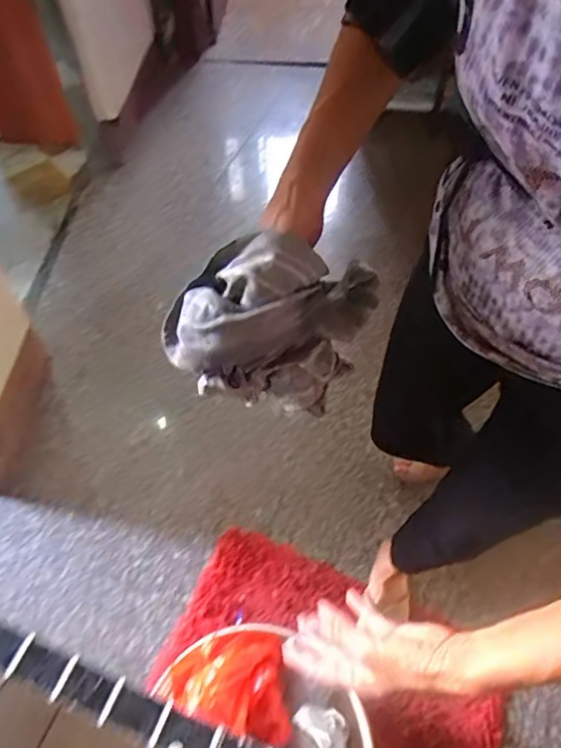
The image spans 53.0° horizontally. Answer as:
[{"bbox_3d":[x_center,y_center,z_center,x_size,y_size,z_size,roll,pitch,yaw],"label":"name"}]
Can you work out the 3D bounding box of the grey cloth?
[{"bbox_3d":[-0.009,-0.027,0.462,0.163,0.148,0.095,1,56,1],"label":"grey cloth"}]

